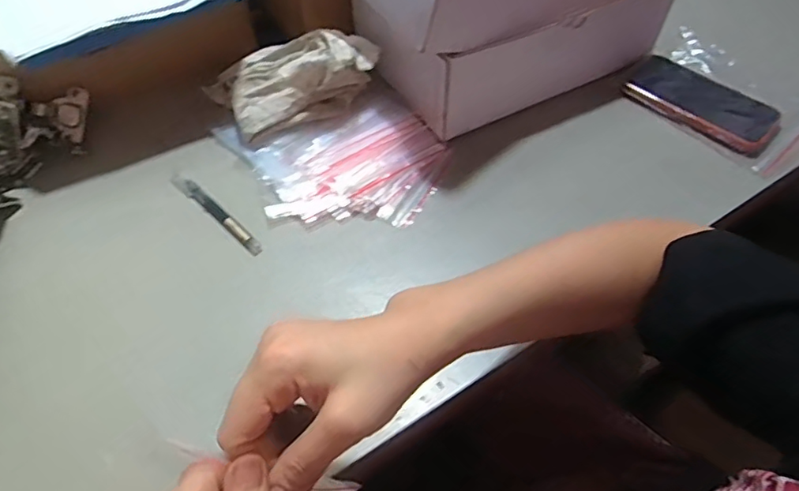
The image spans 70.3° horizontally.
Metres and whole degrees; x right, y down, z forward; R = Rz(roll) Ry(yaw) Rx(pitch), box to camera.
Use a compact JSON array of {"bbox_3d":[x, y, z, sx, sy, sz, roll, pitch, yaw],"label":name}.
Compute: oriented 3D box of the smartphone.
[{"bbox_3d":[0.345,-0.165,0.650,0.092,0.016,0.167,-36,61,-24],"label":"smartphone"}]

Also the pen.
[{"bbox_3d":[-0.177,-0.033,0.547,0.134,0.007,0.016,37,62,25],"label":"pen"}]

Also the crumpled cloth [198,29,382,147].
[{"bbox_3d":[-0.115,-0.182,0.607,0.177,0.081,0.106,-12,54,-8],"label":"crumpled cloth"}]

